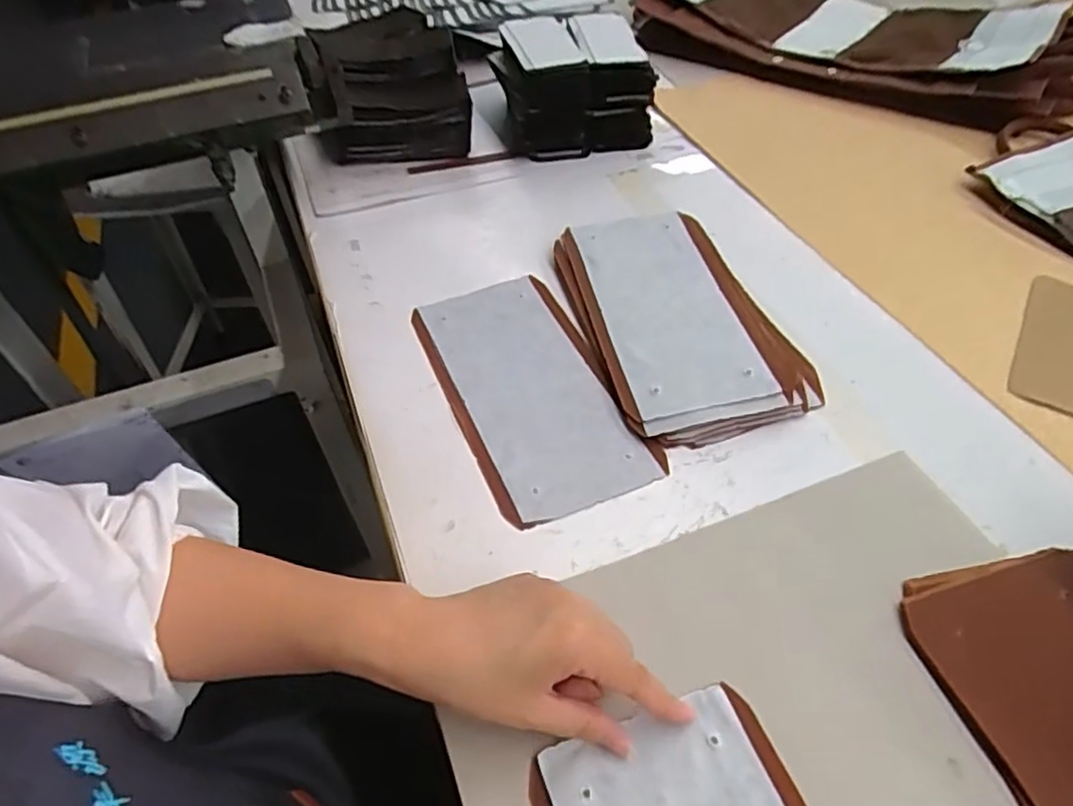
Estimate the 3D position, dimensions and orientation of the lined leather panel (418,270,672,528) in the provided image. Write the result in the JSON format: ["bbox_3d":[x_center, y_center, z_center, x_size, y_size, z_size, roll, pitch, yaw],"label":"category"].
[{"bbox_3d":[-0.007,-0.018,0.537,0.125,0.010,0.243,-20,50,-14],"label":"lined leather panel"}]

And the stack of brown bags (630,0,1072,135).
[{"bbox_3d":[0.420,-0.512,0.907,0.593,0.087,0.298,21,53,21],"label":"stack of brown bags"}]

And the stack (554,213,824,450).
[{"bbox_3d":[0.116,-0.082,0.579,0.156,0.023,0.268,-16,49,-11],"label":"stack"}]

